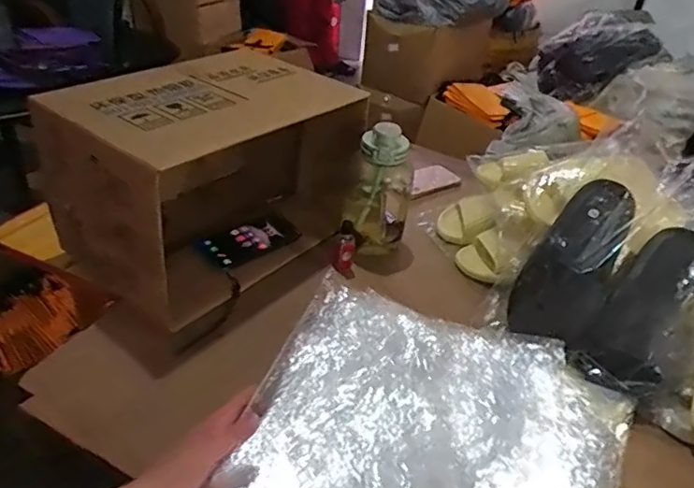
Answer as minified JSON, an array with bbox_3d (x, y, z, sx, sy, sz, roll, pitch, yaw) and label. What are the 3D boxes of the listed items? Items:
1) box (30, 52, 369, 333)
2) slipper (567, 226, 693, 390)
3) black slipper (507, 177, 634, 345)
[{"bbox_3d":[-0.210,-0.114,0.849,0.273,0.266,0.407,26,40,26],"label":"box"},{"bbox_3d":[0.405,0.074,0.717,0.095,0.063,0.267,31,71,31],"label":"slipper"},{"bbox_3d":[0.322,0.021,0.758,0.109,0.251,0.059,30,-3,30],"label":"black slipper"}]

